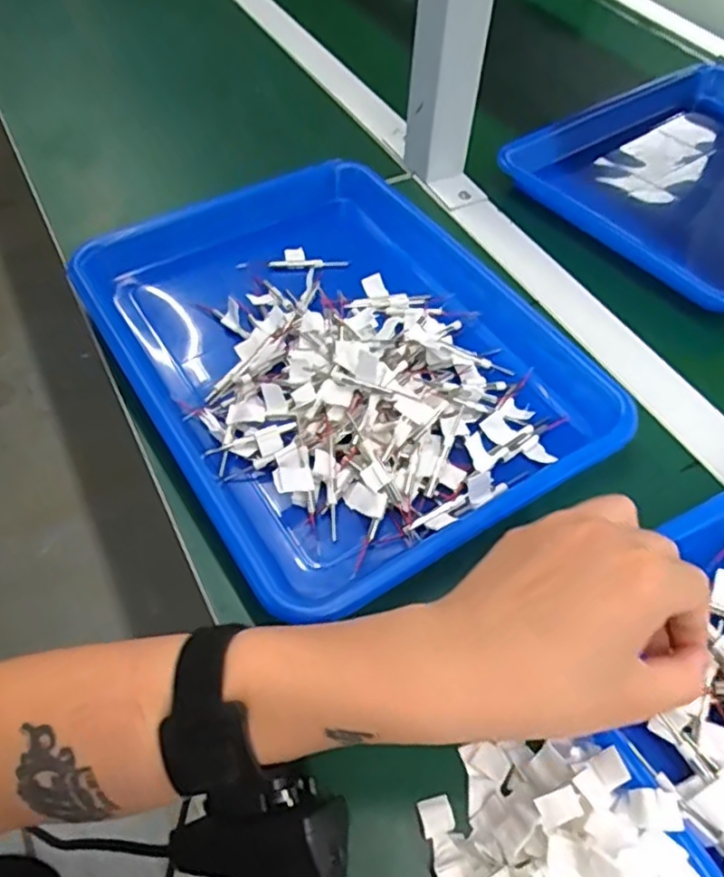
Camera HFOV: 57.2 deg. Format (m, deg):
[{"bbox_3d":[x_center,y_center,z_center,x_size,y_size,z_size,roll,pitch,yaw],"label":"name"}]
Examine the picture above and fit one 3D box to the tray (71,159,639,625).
[{"bbox_3d":[-0.007,-0.066,0.449,0.280,0.045,0.331,-28,60,-21],"label":"tray"}]

